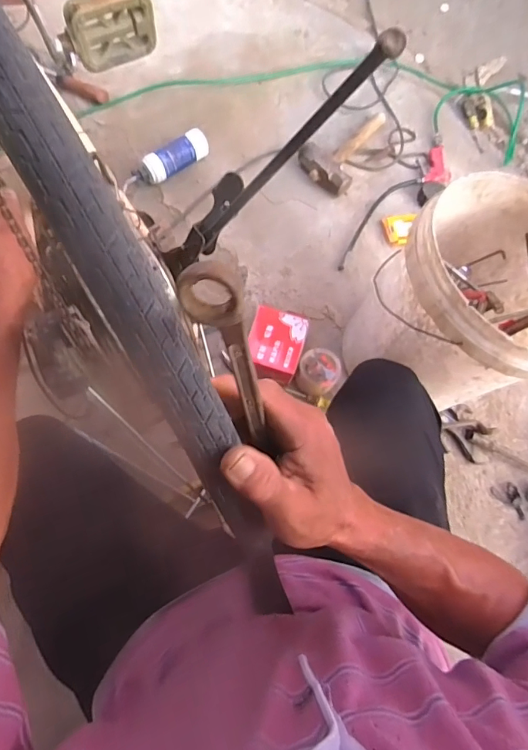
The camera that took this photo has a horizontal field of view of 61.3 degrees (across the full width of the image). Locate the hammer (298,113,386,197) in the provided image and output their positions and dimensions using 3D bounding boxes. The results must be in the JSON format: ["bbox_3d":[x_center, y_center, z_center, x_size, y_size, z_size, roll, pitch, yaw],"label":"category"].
[{"bbox_3d":[0.219,-0.579,1.132,0.150,0.056,0.308,38,62,8],"label":"hammer"}]

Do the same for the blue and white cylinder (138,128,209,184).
[{"bbox_3d":[-0.210,-0.505,1.039,0.185,0.053,0.056,-39,80,-8],"label":"blue and white cylinder"}]

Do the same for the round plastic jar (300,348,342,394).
[{"bbox_3d":[0.114,-0.009,0.906,0.083,0.070,0.077,0,78,0],"label":"round plastic jar"}]

